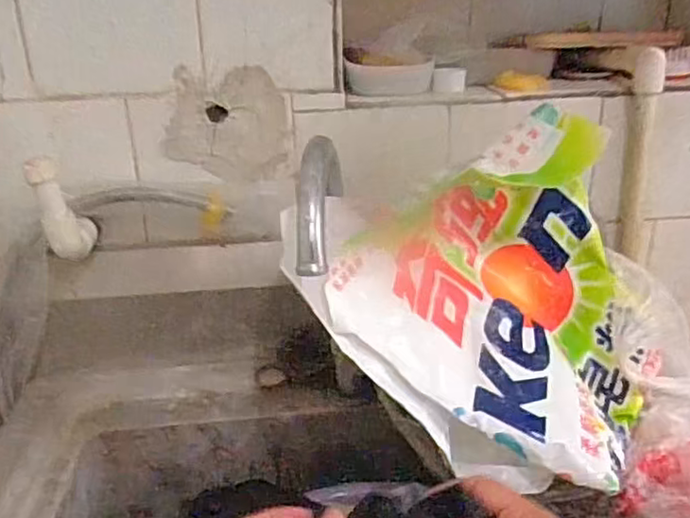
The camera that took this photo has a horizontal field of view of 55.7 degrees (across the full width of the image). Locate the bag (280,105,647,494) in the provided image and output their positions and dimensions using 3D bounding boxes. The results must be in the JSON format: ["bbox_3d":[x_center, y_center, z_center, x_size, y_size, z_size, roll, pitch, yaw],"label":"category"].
[{"bbox_3d":[0.131,0.041,0.523,0.273,0.286,0.120,-23,-12,-28],"label":"bag"}]

